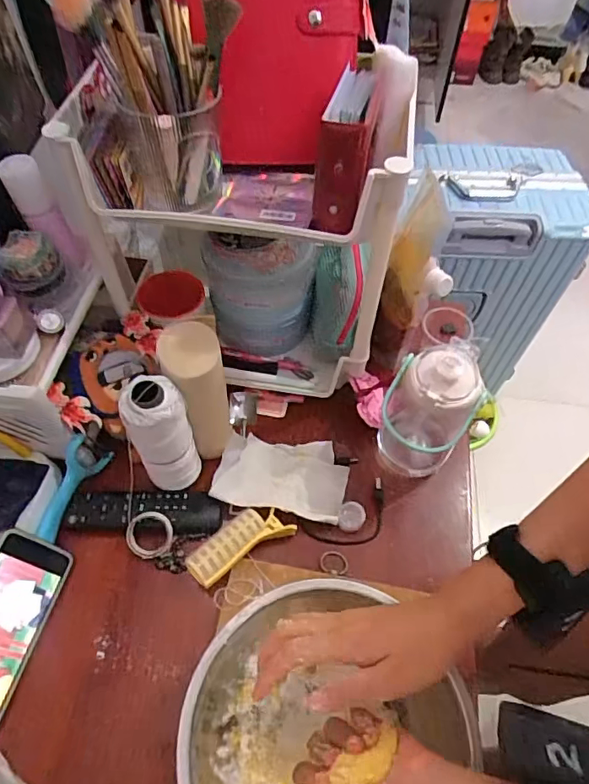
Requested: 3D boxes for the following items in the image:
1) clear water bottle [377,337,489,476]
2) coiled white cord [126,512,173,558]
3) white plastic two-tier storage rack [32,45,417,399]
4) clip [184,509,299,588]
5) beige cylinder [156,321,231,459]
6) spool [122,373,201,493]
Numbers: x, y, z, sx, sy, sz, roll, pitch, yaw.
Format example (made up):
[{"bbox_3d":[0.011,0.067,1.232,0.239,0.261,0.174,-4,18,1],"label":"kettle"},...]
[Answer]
[{"bbox_3d":[0.142,0.020,0.536,0.081,0.166,0.083,23,58,13],"label":"clear water bottle"},{"bbox_3d":[-0.151,0.149,0.524,0.046,0.009,0.046,0,89,-7],"label":"coiled white cord"},{"bbox_3d":[-0.055,-0.153,0.540,0.291,0.340,0.152,8,56,3],"label":"white plastic two-tier storage rack"},{"bbox_3d":[-0.057,0.153,0.514,0.108,0.029,0.042,-30,62,-20],"label":"clip"},{"bbox_3d":[-0.100,0.005,0.531,0.057,0.159,0.073,-13,57,-11],"label":"beige cylinder"},{"bbox_3d":[-0.132,0.045,0.500,0.058,0.151,0.045,-19,58,-14],"label":"spool"}]

